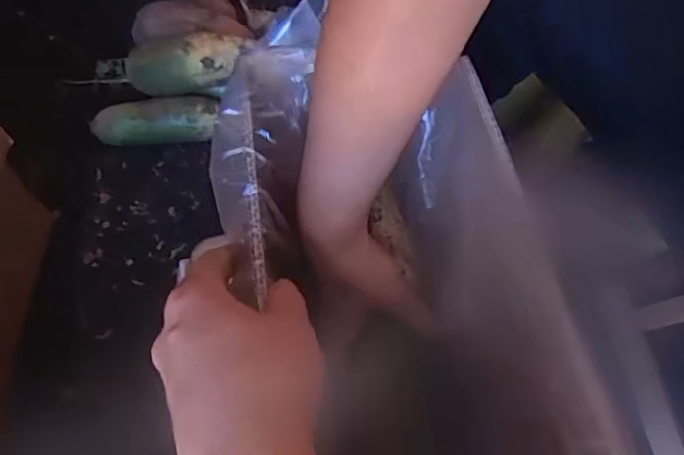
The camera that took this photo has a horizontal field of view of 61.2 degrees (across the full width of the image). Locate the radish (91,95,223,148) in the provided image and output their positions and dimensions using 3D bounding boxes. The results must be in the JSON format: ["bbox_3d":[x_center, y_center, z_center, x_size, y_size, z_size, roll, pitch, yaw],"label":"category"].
[{"bbox_3d":[-0.235,-0.135,0.745,0.171,0.051,0.056,-6,60,-3],"label":"radish"}]

